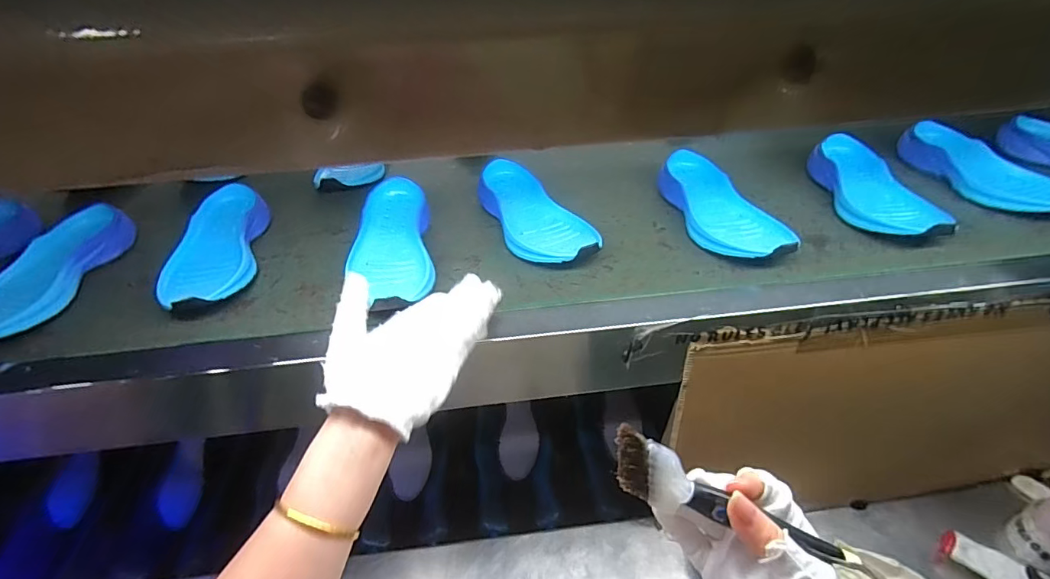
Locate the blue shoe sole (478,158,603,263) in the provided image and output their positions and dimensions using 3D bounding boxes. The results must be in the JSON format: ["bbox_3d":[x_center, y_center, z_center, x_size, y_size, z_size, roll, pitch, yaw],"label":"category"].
[{"bbox_3d":[0.010,-0.093,0.573,0.087,0.044,0.215,-18,39,-17],"label":"blue shoe sole"}]

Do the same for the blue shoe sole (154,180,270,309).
[{"bbox_3d":[-0.365,-0.050,0.556,0.086,0.042,0.231,-12,38,-10],"label":"blue shoe sole"}]

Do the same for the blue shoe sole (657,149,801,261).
[{"bbox_3d":[0.238,-0.103,0.577,0.096,0.036,0.225,-14,43,-12],"label":"blue shoe sole"}]

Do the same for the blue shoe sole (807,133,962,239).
[{"bbox_3d":[0.435,-0.132,0.596,0.077,0.031,0.229,1,42,5],"label":"blue shoe sole"}]

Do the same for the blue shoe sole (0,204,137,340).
[{"bbox_3d":[-0.541,-0.018,0.527,0.086,0.052,0.219,-1,37,4],"label":"blue shoe sole"}]

